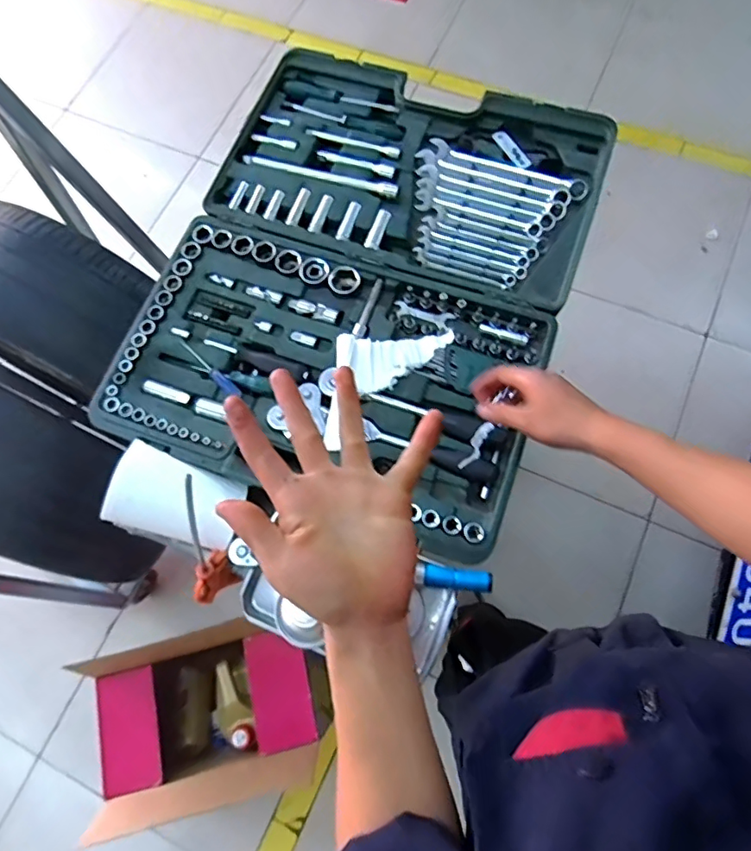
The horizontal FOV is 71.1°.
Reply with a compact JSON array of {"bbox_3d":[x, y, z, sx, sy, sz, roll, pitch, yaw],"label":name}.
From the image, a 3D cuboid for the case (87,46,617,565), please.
[{"bbox_3d":[-0.012,-0.212,0.721,0.527,0.049,0.647,20,74,7],"label":"case"}]

